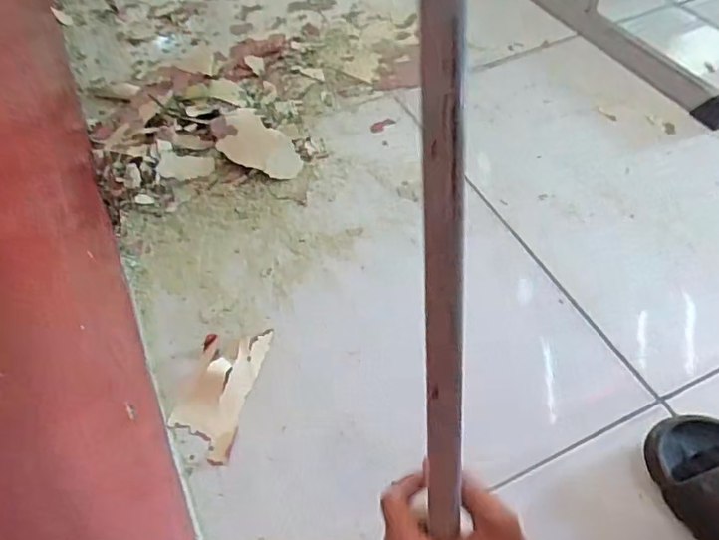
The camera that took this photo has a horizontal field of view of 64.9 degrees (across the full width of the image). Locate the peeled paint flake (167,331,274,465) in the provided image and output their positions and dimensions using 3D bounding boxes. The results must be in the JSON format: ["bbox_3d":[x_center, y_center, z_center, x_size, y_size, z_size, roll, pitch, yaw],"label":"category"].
[{"bbox_3d":[-0.151,0.123,0.602,0.071,0.014,0.146,8,54,10],"label":"peeled paint flake"}]

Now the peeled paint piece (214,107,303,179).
[{"bbox_3d":[-0.145,-0.177,0.812,0.136,0.017,0.084,45,61,11],"label":"peeled paint piece"}]

